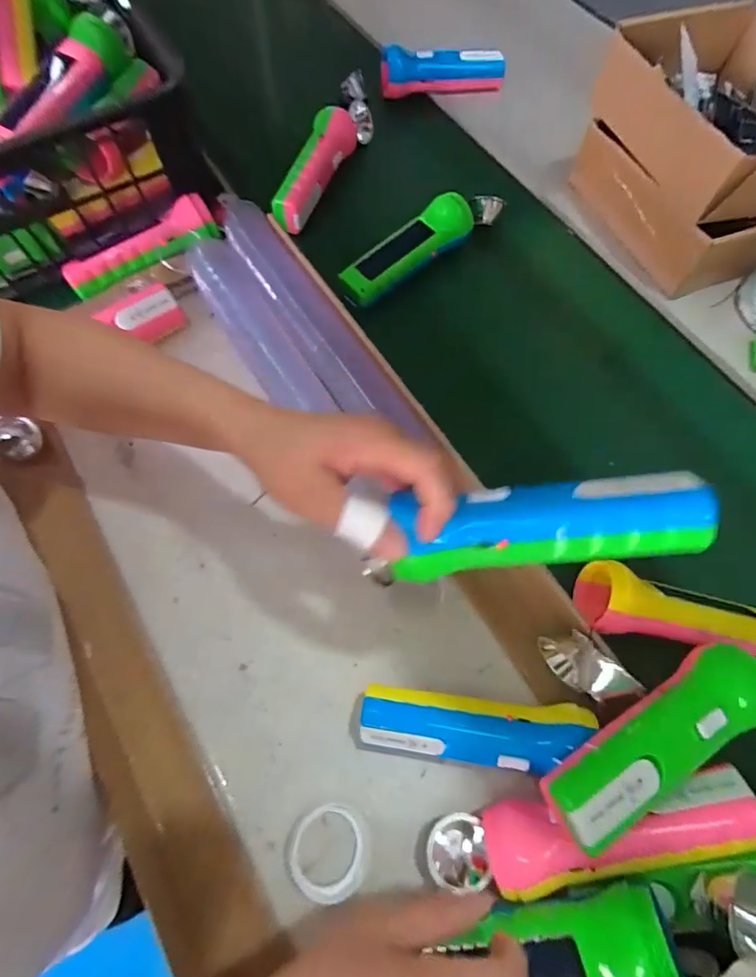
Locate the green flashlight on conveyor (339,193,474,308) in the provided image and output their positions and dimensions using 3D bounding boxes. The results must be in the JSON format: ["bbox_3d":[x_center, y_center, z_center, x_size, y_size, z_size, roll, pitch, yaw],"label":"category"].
[{"bbox_3d":[0.032,-0.246,0.523,0.154,0.032,0.045,-42,76,-14],"label":"green flashlight on conveyor"}]

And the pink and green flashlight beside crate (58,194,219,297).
[{"bbox_3d":[-0.243,-0.247,0.517,0.158,0.032,0.044,-25,73,-9],"label":"pink and green flashlight beside crate"}]

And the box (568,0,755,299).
[{"bbox_3d":[0.357,-0.358,0.527,0.210,0.131,0.233,-24,72,-9],"label":"box"}]

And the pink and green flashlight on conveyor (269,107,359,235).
[{"bbox_3d":[-0.070,-0.354,0.569,0.046,0.043,0.150,18,71,6],"label":"pink and green flashlight on conveyor"}]

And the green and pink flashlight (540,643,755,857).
[{"bbox_3d":[0.173,0.152,0.315,0.164,0.051,0.051,-29,73,-10],"label":"green and pink flashlight"}]

